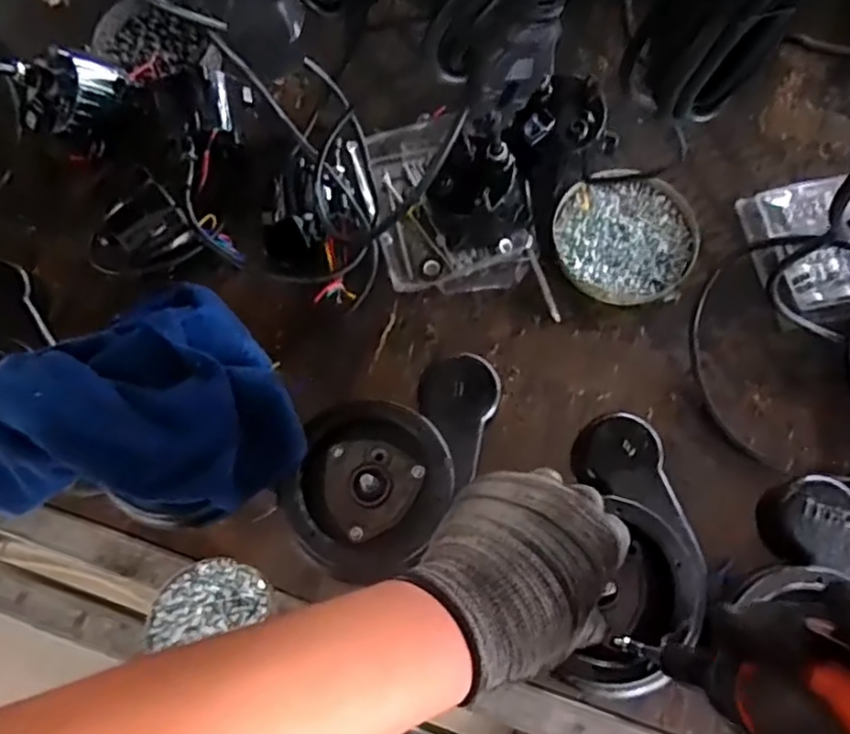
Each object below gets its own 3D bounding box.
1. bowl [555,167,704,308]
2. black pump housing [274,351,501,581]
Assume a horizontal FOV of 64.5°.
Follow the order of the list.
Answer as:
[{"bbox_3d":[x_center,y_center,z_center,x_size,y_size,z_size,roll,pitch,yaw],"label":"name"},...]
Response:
[{"bbox_3d":[0.204,-0.131,0.684,0.142,0.019,0.137,0,72,1],"label":"bowl"},{"bbox_3d":[-0.022,0.059,0.454,0.100,0.034,0.165,37,77,12],"label":"black pump housing"}]

